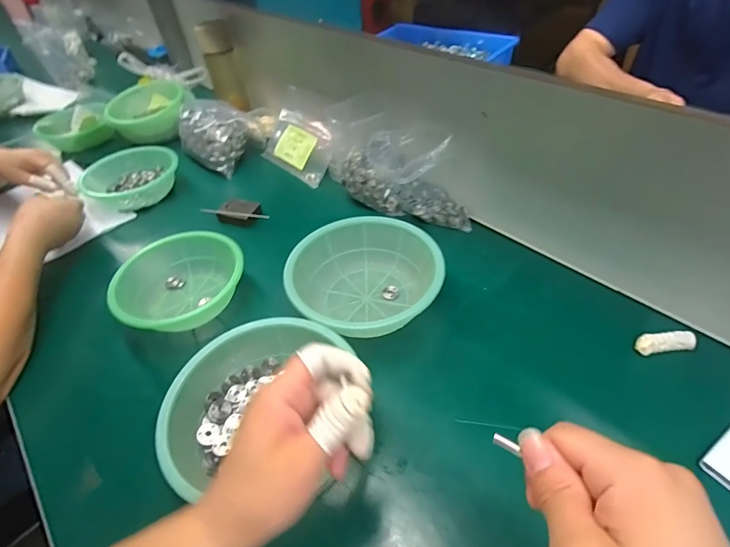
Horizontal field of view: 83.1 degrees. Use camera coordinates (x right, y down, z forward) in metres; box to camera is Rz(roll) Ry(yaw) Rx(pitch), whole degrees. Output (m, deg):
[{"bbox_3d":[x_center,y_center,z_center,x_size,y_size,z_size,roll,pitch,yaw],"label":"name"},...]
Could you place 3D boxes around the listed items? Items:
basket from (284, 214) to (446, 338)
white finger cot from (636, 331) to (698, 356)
[{"bbox_3d":[-0.003,0.007,0.521,0.179,0.067,0.166,-3,44,3],"label":"basket"},{"bbox_3d":[0.323,0.076,0.445,0.057,0.017,0.021,-6,44,0],"label":"white finger cot"}]

